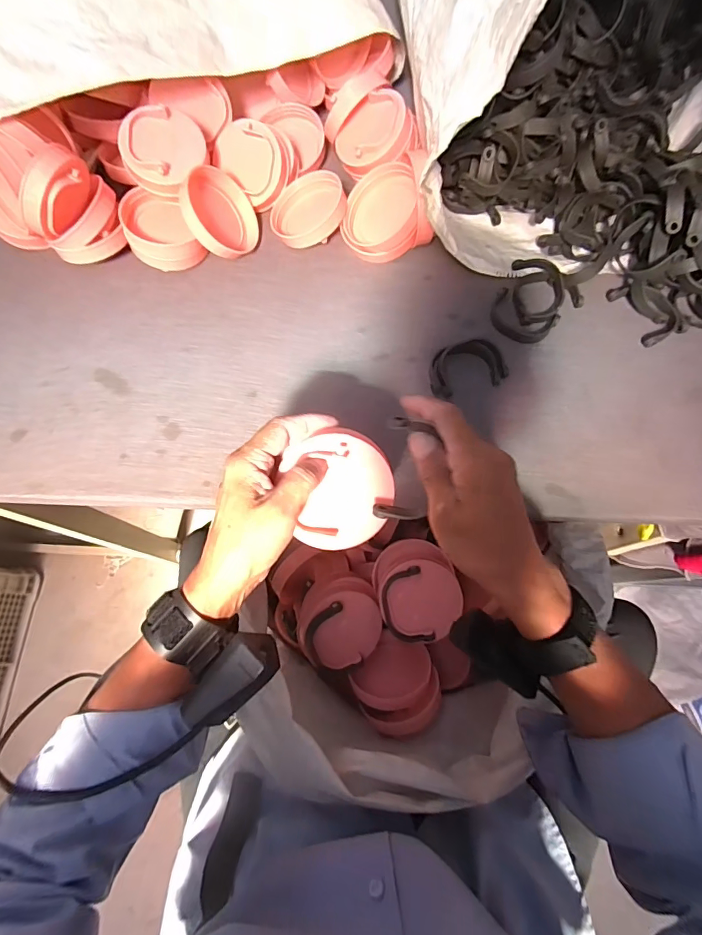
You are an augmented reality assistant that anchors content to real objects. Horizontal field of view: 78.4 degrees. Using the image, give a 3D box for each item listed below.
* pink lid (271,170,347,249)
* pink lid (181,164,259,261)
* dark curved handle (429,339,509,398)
[{"bbox_3d":[-0.053,-0.322,0.535,0.093,0.021,0.085,-1,88,24],"label":"pink lid"},{"bbox_3d":[-0.156,-0.307,0.520,0.015,0.097,0.105,-12,55,38],"label":"pink lid"},{"bbox_3d":[0.126,-0.109,0.463,0.084,0.022,0.046,-14,72,-4],"label":"dark curved handle"}]

